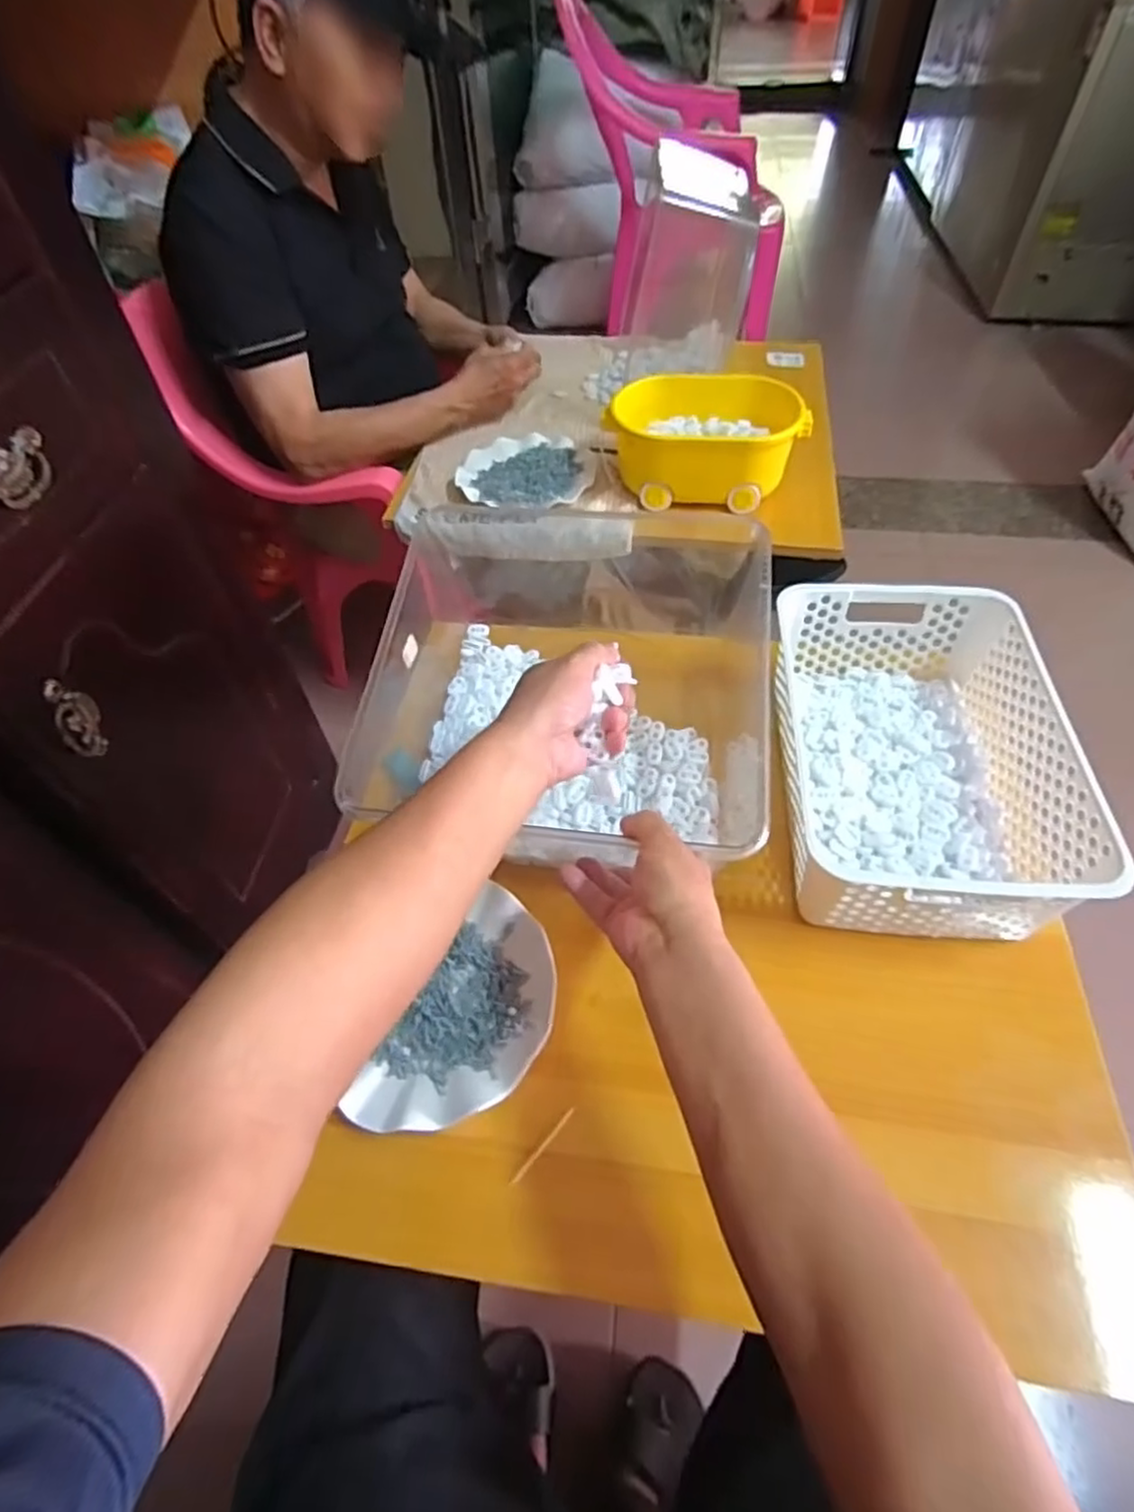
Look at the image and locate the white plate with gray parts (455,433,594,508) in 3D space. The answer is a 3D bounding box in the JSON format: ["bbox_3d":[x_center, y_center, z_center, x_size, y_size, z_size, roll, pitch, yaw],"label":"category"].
[{"bbox_3d":[-0.058,-0.386,0.979,0.176,0.025,0.157,-4,51,0],"label":"white plate with gray parts"}]

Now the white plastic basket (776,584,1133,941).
[{"bbox_3d":[0.289,-0.006,0.593,0.197,0.097,0.298,4,51,6],"label":"white plastic basket"}]

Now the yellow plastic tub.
[{"bbox_3d":[0.176,-0.402,0.914,0.244,0.098,0.155,5,52,8],"label":"yellow plastic tub"}]

